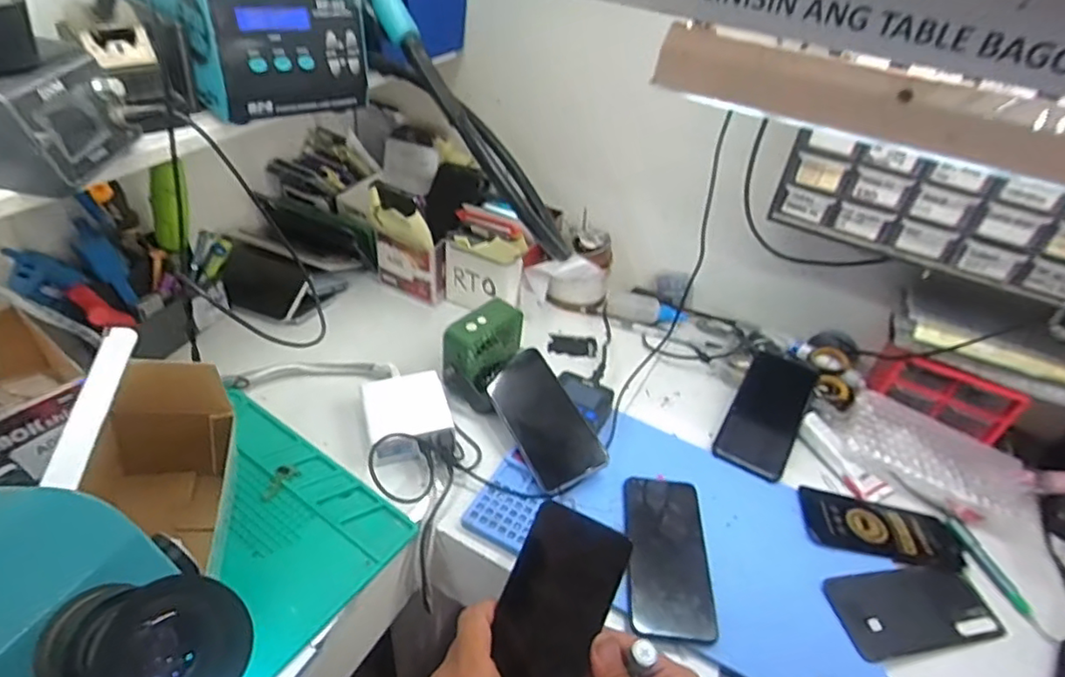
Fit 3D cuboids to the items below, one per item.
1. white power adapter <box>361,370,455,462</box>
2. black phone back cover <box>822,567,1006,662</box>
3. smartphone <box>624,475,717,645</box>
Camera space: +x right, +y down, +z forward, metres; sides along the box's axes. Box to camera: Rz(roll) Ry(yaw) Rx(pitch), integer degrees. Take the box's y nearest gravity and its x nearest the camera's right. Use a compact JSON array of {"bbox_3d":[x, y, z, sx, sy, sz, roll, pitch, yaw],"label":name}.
[{"bbox_3d":[-0.134,0.086,0.649,0.087,0.040,0.091,-11,43,-20],"label":"white power adapter"},{"bbox_3d":[0.355,0.249,0.554,0.159,0.016,0.069,0,47,-15],"label":"black phone back cover"},{"bbox_3d":[0.129,0.197,0.564,0.076,0.009,0.156,6,40,0],"label":"smartphone"}]

